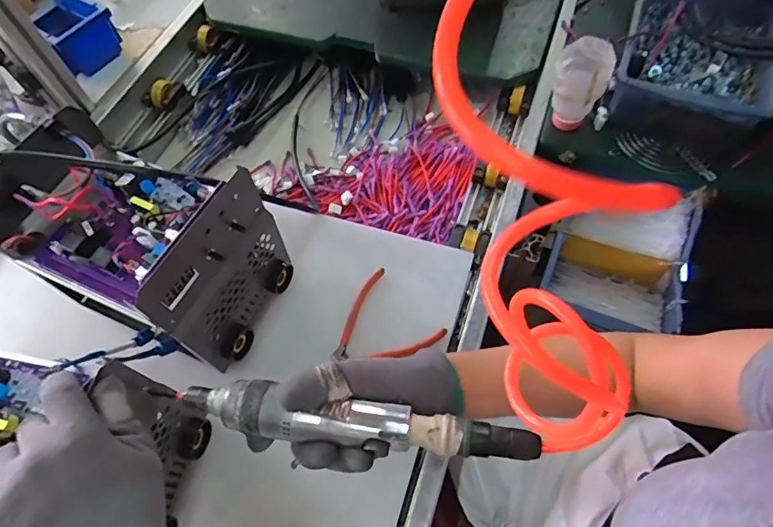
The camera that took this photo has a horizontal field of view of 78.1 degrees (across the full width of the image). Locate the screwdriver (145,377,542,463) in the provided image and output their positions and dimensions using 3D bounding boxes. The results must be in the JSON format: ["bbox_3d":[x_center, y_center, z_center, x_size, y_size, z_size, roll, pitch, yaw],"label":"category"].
[{"bbox_3d":[-0.037,0.111,0.346,0.284,0.032,0.036,5,63,8],"label":"screwdriver"}]

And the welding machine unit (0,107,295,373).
[{"bbox_3d":[-0.241,-0.023,0.482,0.227,0.148,0.152,21,64,14],"label":"welding machine unit"}]

